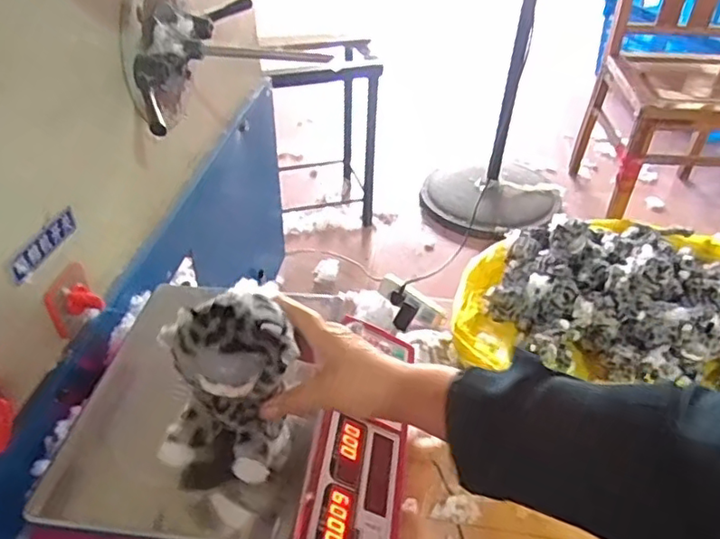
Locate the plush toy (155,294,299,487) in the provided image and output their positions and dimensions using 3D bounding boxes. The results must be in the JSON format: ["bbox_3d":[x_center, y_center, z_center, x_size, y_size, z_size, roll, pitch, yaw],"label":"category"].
[{"bbox_3d":[-0.108,0.097,0.487,0.102,0.156,0.091,0,39,-1],"label":"plush toy"}]

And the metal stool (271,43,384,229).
[{"bbox_3d":[-0.100,-0.385,1.689,0.291,0.494,0.332,-8,40,-11],"label":"metal stool"}]

